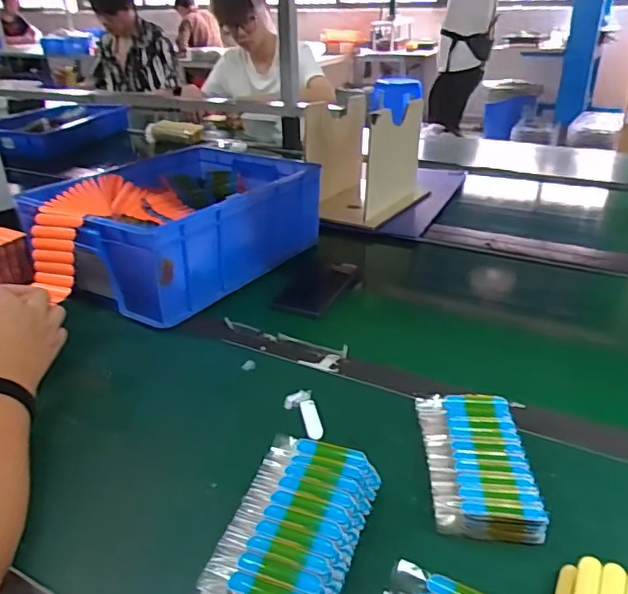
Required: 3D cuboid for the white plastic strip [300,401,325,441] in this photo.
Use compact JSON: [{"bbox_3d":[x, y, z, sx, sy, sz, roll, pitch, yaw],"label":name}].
[{"bbox_3d":[-0.002,0.127,0.587,0.017,0.005,0.057,-6,30,-10],"label":"white plastic strip"}]

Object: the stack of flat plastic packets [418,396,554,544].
[{"bbox_3d":[0.149,0.148,0.519,0.088,0.026,0.159,2,29,3],"label":"stack of flat plastic packets"}]

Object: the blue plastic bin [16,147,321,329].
[{"bbox_3d":[-0.214,-0.126,0.901,0.300,0.131,0.409,17,34,27],"label":"blue plastic bin"}]

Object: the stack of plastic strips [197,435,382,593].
[{"bbox_3d":[-0.013,0.181,0.444,0.095,0.043,0.155,10,31,17],"label":"stack of plastic strips"}]

